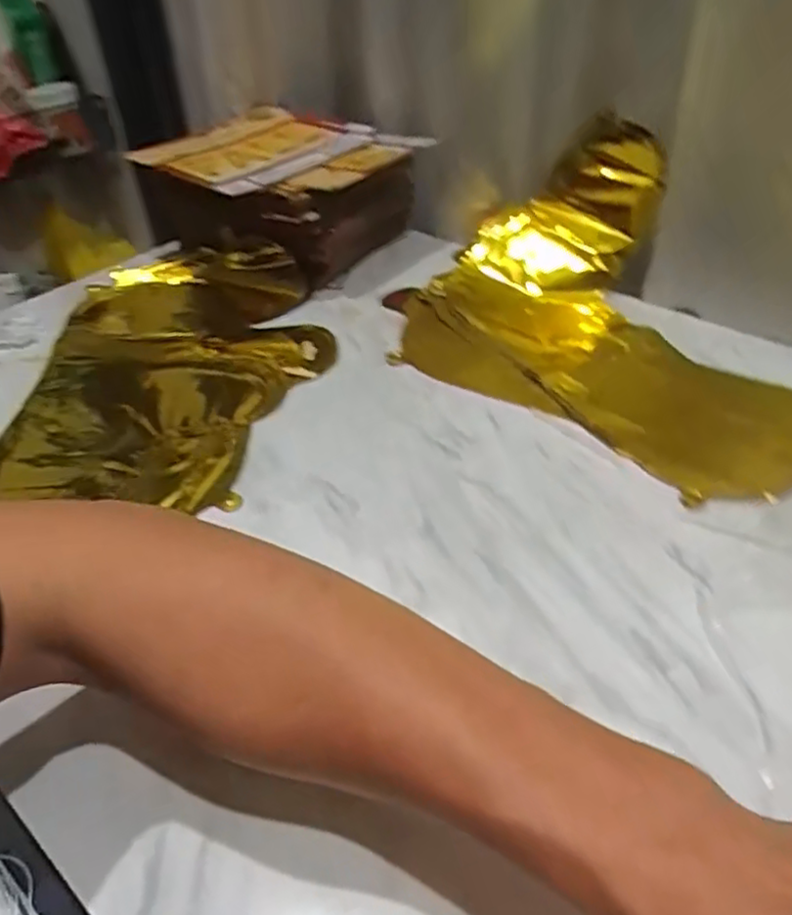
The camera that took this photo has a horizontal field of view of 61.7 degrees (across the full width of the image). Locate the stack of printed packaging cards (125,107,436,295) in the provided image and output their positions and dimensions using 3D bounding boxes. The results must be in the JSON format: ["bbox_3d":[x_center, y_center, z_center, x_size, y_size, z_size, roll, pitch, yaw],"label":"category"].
[{"bbox_3d":[-0.112,-0.269,0.691,0.233,0.109,0.210,25,49,28],"label":"stack of printed packaging cards"}]

